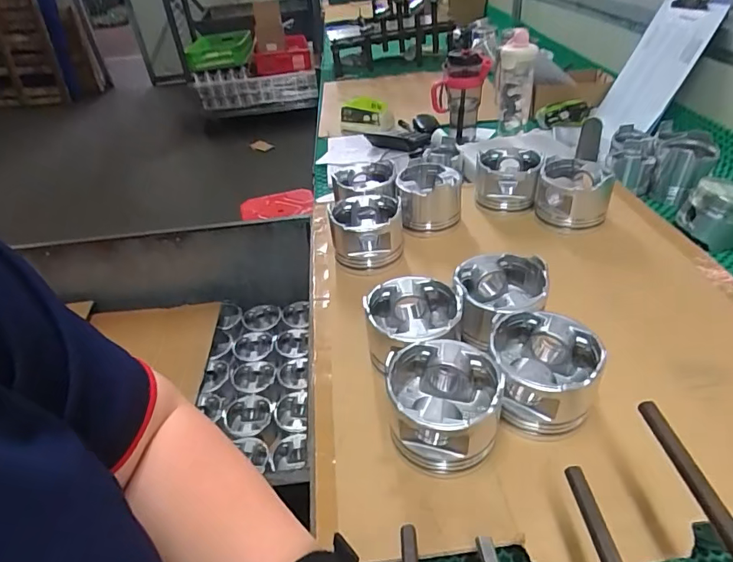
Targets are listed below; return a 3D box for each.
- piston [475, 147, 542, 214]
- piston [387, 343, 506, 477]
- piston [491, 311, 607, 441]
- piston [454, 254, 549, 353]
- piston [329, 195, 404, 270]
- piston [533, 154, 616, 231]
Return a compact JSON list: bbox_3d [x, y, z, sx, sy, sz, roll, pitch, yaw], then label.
[{"bbox_3d":[0.235,-0.169,0.792,0.100,0.070,0.101,8,40,18],"label":"piston"},{"bbox_3d":[0.069,0.111,0.436,0.100,0.070,0.101,5,39,14],"label":"piston"},{"bbox_3d":[0.169,0.088,0.457,0.096,0.076,0.101,5,39,14],"label":"piston"},{"bbox_3d":[0.152,0.029,0.539,0.101,0.090,0.103,-1,38,8],"label":"piston"},{"bbox_3d":[0.001,-0.064,0.690,0.100,0.087,0.097,-6,38,0],"label":"piston"},{"bbox_3d":[0.311,-0.130,0.722,0.099,0.085,0.100,3,39,12],"label":"piston"}]

